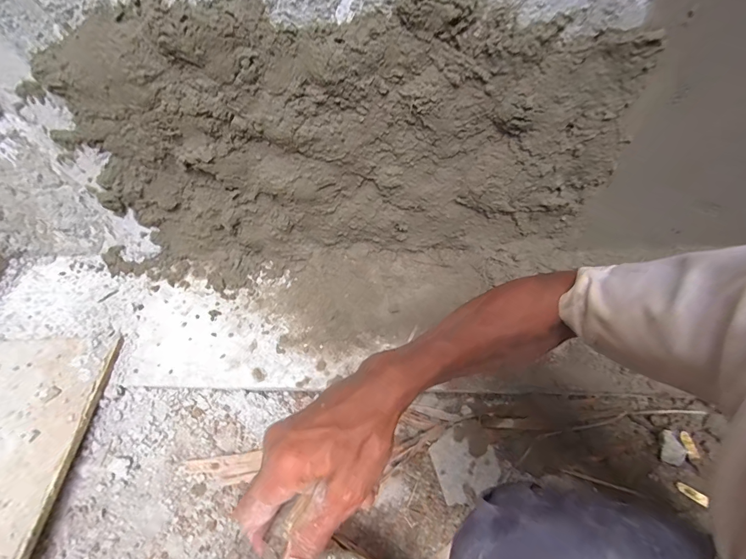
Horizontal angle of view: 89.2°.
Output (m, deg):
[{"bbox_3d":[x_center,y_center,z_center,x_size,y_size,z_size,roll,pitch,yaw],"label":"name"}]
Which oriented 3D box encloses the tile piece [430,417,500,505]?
[{"bbox_3d":[0.156,0.305,0.636,0.102,0.020,0.113,-21,62,2],"label":"tile piece"}]

